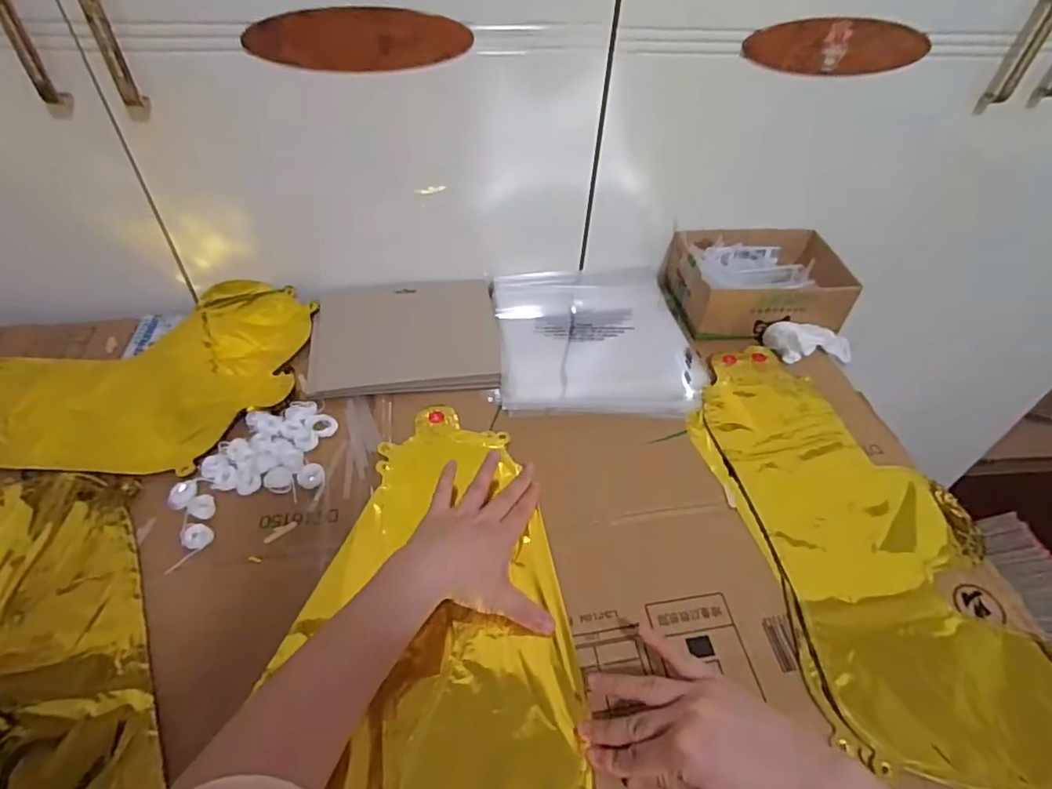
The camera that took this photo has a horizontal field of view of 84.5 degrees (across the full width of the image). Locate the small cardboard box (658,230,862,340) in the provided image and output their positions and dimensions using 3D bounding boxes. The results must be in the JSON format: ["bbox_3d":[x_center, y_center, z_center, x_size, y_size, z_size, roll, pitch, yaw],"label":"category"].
[{"bbox_3d":[0.274,-0.135,0.696,0.201,0.068,0.142,0,47,-3],"label":"small cardboard box"}]

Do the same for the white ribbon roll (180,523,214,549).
[{"bbox_3d":[-0.262,0.111,0.459,0.022,0.004,0.025,-31,56,-29],"label":"white ribbon roll"}]

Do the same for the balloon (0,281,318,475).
[{"bbox_3d":[-0.433,-0.028,0.577,0.388,0.030,0.251,3,47,-1],"label":"balloon"}]

